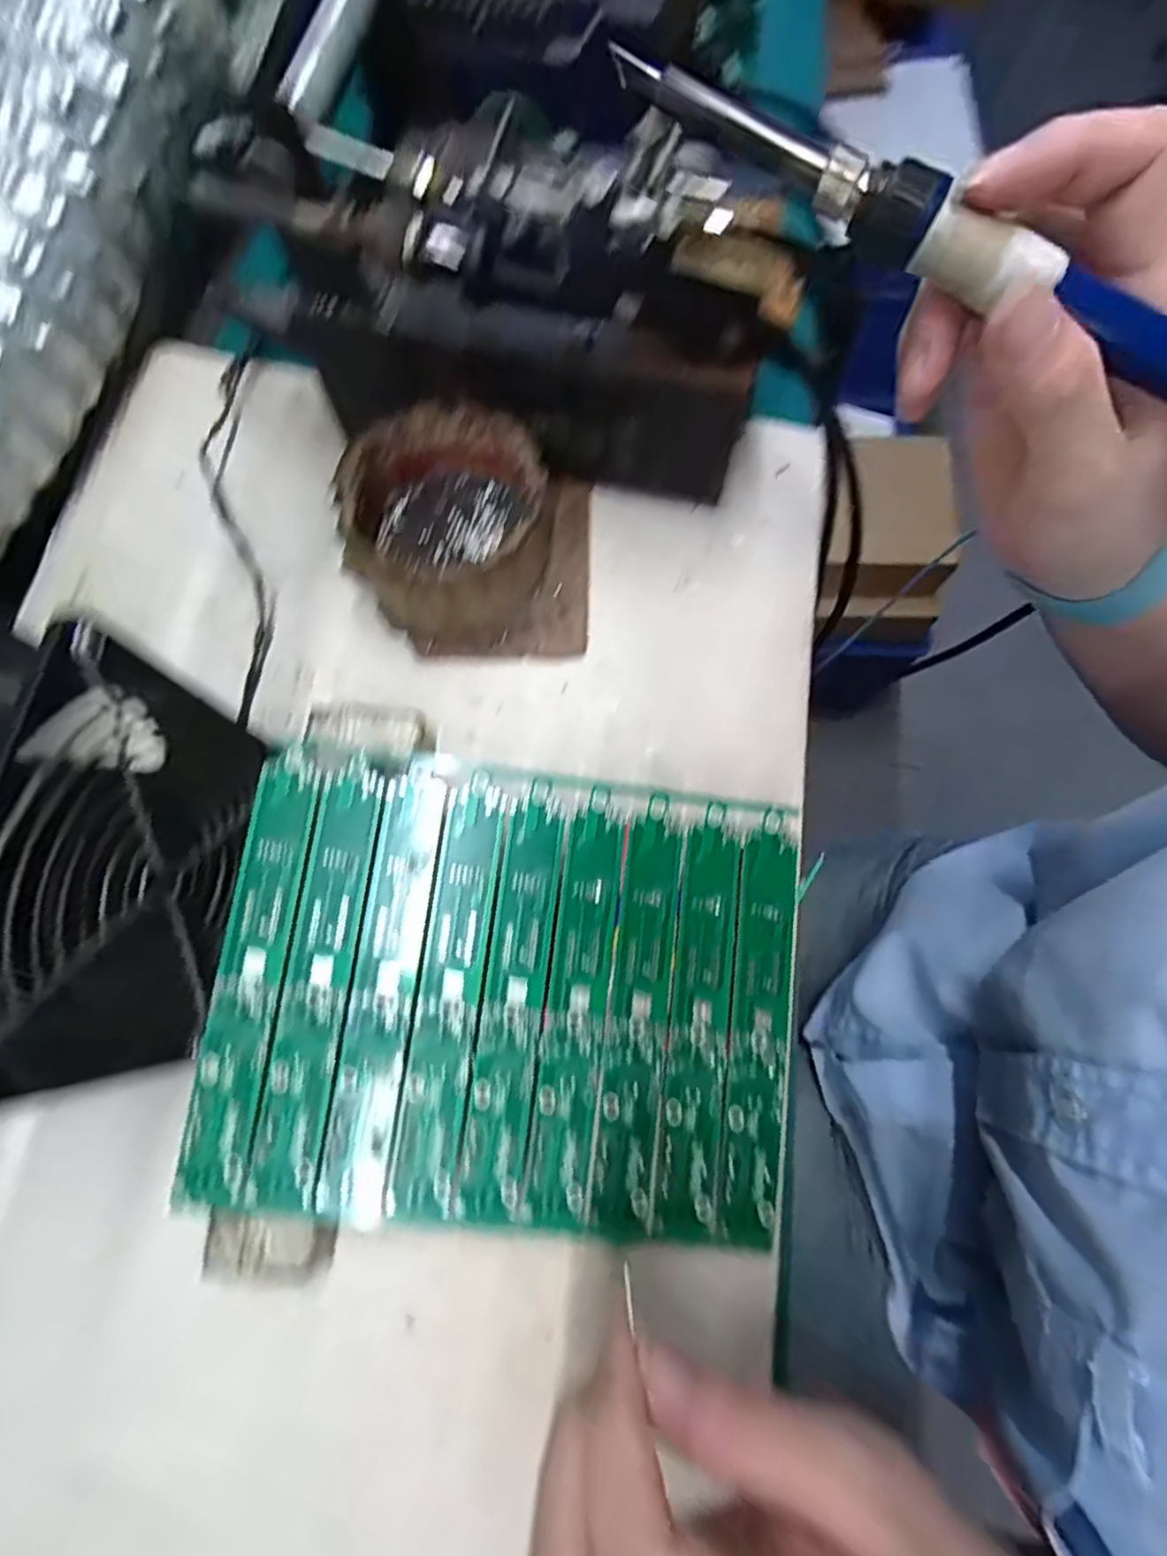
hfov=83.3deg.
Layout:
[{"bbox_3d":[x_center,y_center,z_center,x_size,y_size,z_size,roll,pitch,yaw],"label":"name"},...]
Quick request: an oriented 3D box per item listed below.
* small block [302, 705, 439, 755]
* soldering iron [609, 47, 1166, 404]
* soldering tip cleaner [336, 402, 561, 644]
[{"bbox_3d":[-0.083,-0.017,0.265,0.049,0.023,0.020,3,74,3],"label":"small block"},{"bbox_3d":[0.103,-0.117,0.155,0.210,0.014,0.012,27,77,-1],"label":"soldering iron"},{"bbox_3d":[-0.056,-0.108,0.278,0.084,0.043,0.090,-1,74,2],"label":"soldering tip cleaner"}]

